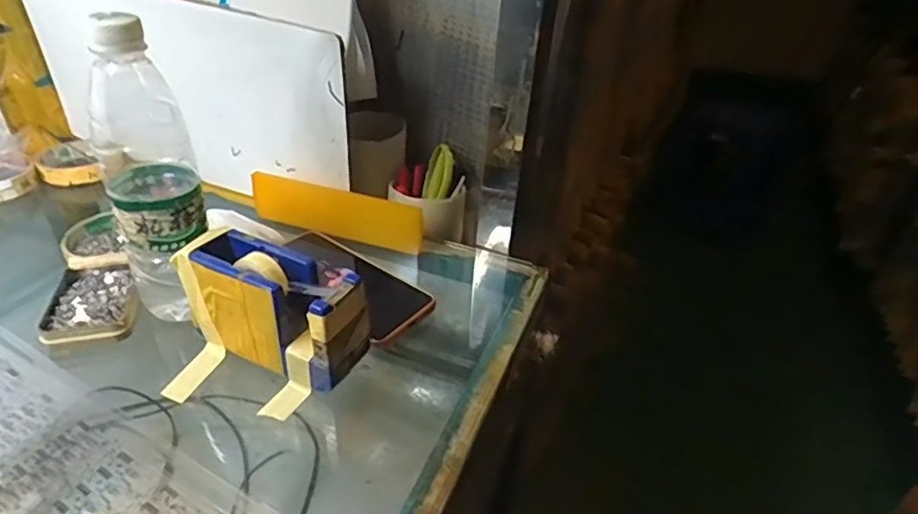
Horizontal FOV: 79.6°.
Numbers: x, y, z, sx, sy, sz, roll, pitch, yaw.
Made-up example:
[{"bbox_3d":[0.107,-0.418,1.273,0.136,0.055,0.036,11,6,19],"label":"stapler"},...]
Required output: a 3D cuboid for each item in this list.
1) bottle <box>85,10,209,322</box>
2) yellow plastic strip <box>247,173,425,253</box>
[{"bbox_3d":[-0.225,-0.060,0.402,0.060,0.212,0.072,-17,39,-25],"label":"bottle"},{"bbox_3d":[-0.123,-0.046,0.558,0.182,0.053,0.008,15,26,11],"label":"yellow plastic strip"}]

